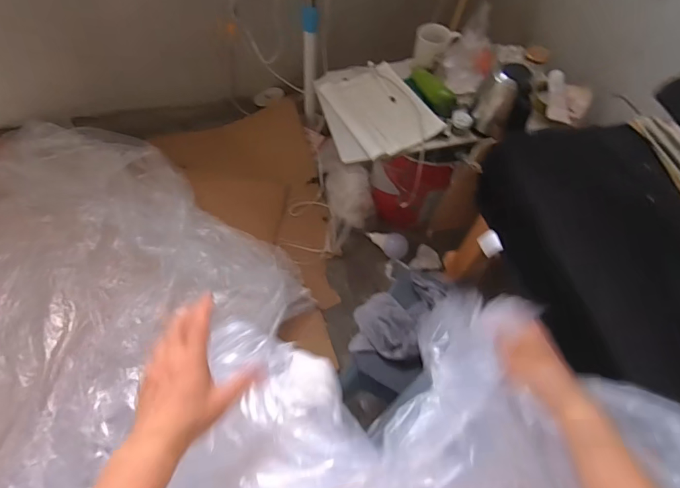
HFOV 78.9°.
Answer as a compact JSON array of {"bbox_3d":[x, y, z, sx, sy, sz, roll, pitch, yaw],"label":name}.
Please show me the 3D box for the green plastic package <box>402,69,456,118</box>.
[{"bbox_3d":[0.212,-0.374,0.984,0.059,0.046,0.181,-23,63,-18],"label":"green plastic package"}]

